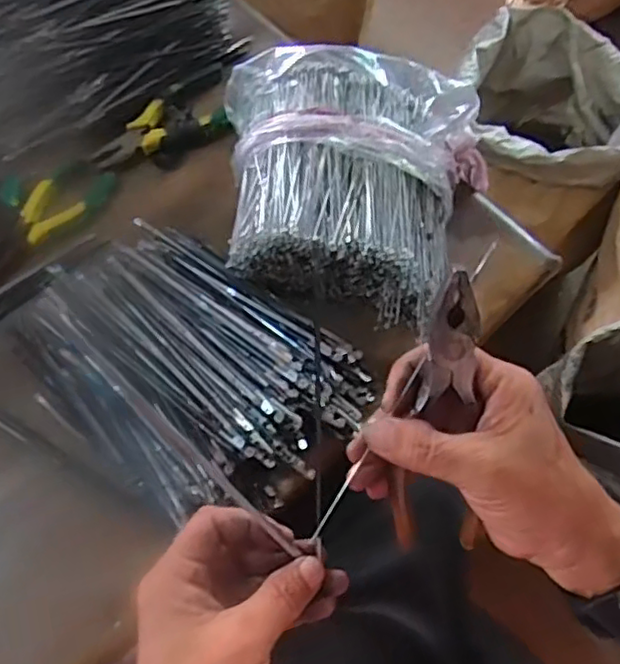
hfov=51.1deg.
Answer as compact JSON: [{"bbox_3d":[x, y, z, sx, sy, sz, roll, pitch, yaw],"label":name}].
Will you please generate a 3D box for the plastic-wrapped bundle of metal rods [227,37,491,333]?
[{"bbox_3d":[0.031,-0.124,0.526,0.229,0.075,0.214,9,64,2],"label":"plastic-wrapped bundle of metal rods"}]

